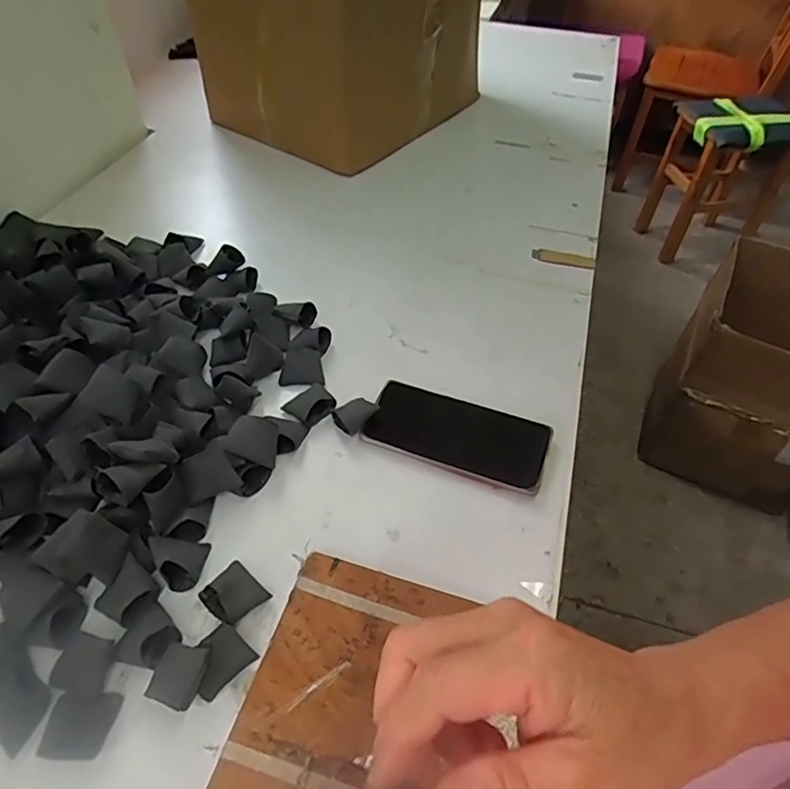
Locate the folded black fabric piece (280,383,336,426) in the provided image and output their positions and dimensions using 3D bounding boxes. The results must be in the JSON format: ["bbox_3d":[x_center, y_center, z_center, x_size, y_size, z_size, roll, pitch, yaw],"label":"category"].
[{"bbox_3d":[-0.080,0.008,0.528,0.041,0.024,0.037,-30,56,-24],"label":"folded black fabric piece"}]

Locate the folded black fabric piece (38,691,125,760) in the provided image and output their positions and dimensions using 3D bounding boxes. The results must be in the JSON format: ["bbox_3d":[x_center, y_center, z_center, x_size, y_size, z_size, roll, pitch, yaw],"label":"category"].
[{"bbox_3d":[-0.198,0.209,0.358,0.041,0.005,0.035,0,49,-1],"label":"folded black fabric piece"}]

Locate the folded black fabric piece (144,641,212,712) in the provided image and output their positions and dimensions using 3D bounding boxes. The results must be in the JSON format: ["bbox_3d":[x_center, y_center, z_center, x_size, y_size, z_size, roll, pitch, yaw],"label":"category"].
[{"bbox_3d":[-0.137,0.178,0.361,0.039,0.009,0.036,-1,47,30],"label":"folded black fabric piece"}]

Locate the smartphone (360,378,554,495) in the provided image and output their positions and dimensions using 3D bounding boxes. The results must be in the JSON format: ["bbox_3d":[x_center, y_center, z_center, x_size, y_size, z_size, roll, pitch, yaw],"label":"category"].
[{"bbox_3d":[0.057,0.036,0.515,0.161,0.011,0.077,16,51,13],"label":"smartphone"}]

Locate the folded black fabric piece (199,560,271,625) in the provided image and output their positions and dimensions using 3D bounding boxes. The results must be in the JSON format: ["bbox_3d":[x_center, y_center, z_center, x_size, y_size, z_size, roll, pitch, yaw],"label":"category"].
[{"bbox_3d":[-0.117,0.142,0.409,0.041,0.023,0.038,33,57,25],"label":"folded black fabric piece"}]

